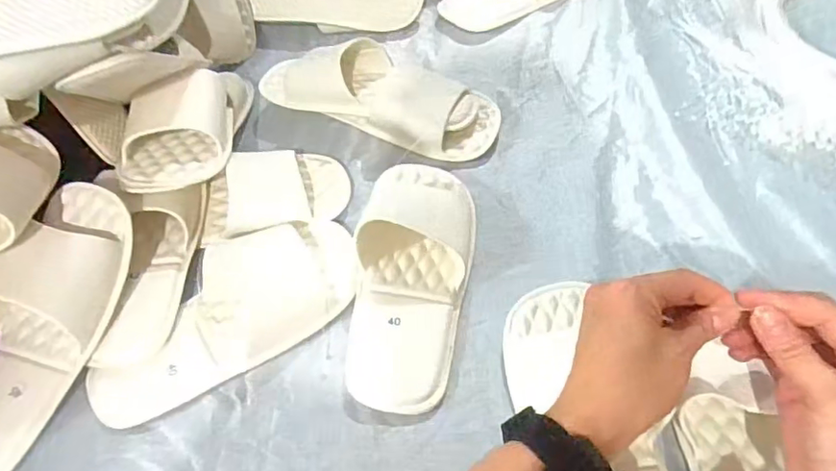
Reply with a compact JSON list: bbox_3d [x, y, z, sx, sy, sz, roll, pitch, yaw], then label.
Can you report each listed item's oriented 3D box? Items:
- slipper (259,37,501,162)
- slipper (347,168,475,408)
[{"bbox_3d":[-0.036,-0.154,0.608,0.252,0.062,0.106,20,55,17],"label":"slipper"},{"bbox_3d":[-0.002,0.021,0.475,0.100,0.055,0.238,2,52,5],"label":"slipper"}]

